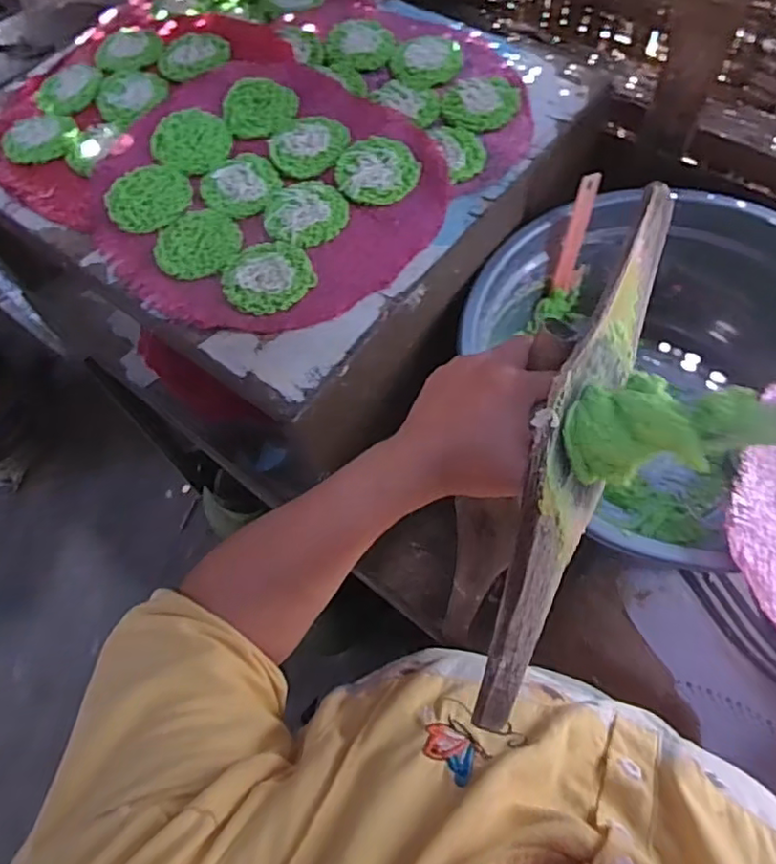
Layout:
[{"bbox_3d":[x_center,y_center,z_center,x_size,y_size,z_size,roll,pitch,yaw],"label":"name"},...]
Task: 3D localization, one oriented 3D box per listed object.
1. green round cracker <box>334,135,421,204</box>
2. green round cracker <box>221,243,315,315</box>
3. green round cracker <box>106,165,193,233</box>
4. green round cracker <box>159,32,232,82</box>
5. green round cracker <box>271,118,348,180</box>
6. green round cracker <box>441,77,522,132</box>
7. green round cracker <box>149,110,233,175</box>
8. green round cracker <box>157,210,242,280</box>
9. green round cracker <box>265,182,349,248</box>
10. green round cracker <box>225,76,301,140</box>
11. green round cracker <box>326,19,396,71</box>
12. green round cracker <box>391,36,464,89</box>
[{"bbox_3d":[-0.009,-0.265,0.615,0.080,0.009,0.081,-2,63,3],"label":"green round cracker"},{"bbox_3d":[-0.111,-0.144,0.566,0.080,0.009,0.079,-19,63,-6],"label":"green round cracker"},{"bbox_3d":[-0.238,-0.234,0.613,0.081,0.015,0.074,-2,63,3],"label":"green round cracker"},{"bbox_3d":[-0.227,-0.439,0.717,0.071,0.011,0.085,28,68,17],"label":"green round cracker"},{"bbox_3d":[-0.078,-0.295,0.631,0.071,0.013,0.077,-2,63,3],"label":"green round cracker"},{"bbox_3d":[0.099,-0.353,0.659,0.081,0.006,0.082,-2,63,3],"label":"green round cracker"},{"bbox_3d":[-0.207,-0.307,0.647,0.079,0.015,0.086,-2,63,3],"label":"green round cracker"},{"bbox_3d":[-0.183,-0.183,0.590,0.080,0.005,0.084,-12,62,-2],"label":"green round cracker"},{"bbox_3d":[-0.082,-0.215,0.598,0.080,0.004,0.078,-2,63,3],"label":"green round cracker"},{"bbox_3d":[-0.137,-0.352,0.660,0.076,0.016,0.072,-2,63,3],"label":"green round cracker"},{"bbox_3d":[-0.032,-0.452,0.714,0.077,0.006,0.082,-2,63,3],"label":"green round cracker"},{"bbox_3d":[0.044,-0.421,0.696,0.078,0.005,0.088,7,63,8],"label":"green round cracker"}]

